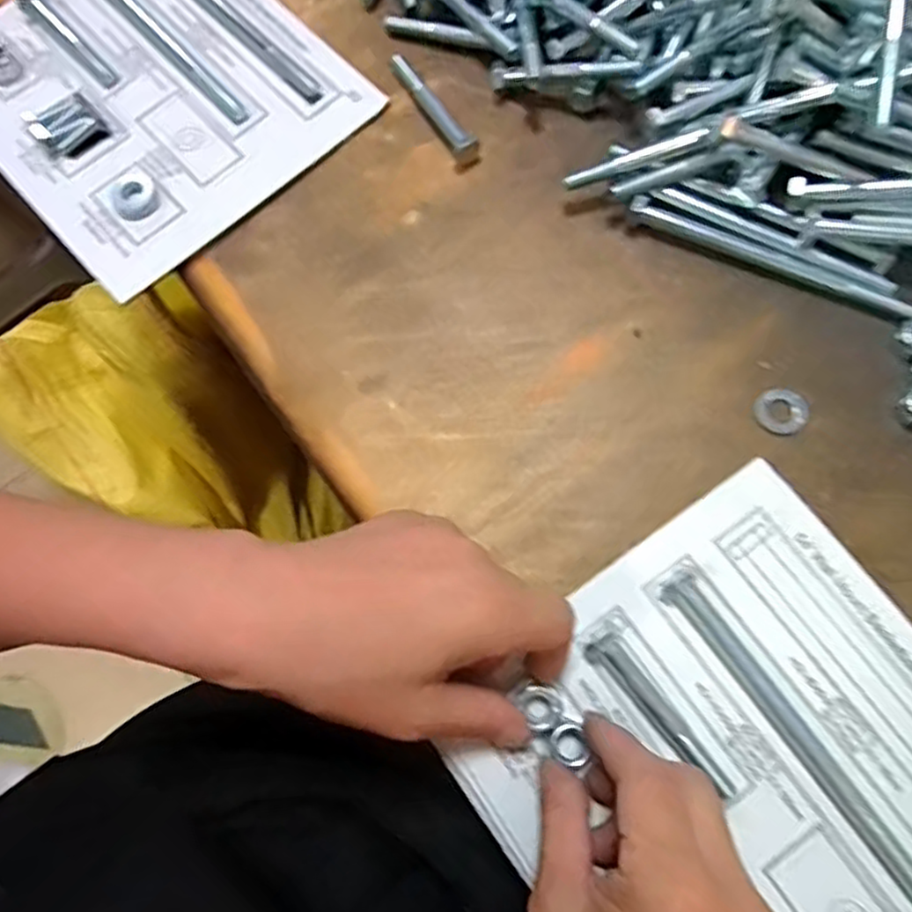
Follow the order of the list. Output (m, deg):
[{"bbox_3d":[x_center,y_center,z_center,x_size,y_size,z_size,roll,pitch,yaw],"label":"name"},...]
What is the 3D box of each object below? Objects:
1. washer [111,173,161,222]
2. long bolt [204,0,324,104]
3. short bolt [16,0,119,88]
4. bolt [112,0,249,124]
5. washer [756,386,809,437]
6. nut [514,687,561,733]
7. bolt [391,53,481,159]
[{"bbox_3d":[-0.178,-0.144,0.389,0.025,0.006,0.029,-32,75,-4],"label":"washer"},{"bbox_3d":[-0.142,-0.272,0.427,0.014,0.007,0.184,-42,76,-7],"label":"long bolt"},{"bbox_3d":[-0.235,-0.255,0.425,0.012,0.009,0.094,-44,76,-7],"label":"short bolt"},{"bbox_3d":[-0.176,-0.253,0.419,0.013,0.010,0.165,-42,76,-7],"label":"bolt"},{"bbox_3d":[0.161,-0.023,0.346,0.024,0.005,0.025,-1,75,4],"label":"washer"},{"bbox_3d":[0.035,0.106,0.296,0.019,0.010,0.017,35,75,11],"label":"nut"},{"bbox_3d":[-0.013,-0.198,0.396,0.014,0.014,0.077,-30,75,-3],"label":"bolt"}]

